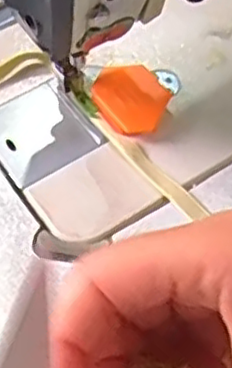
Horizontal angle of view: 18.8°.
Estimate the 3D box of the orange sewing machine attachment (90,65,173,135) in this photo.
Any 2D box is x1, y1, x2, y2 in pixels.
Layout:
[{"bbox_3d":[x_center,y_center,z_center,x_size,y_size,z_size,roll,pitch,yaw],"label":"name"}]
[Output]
[{"bbox_3d":[0.010,-0.051,0.426,0.039,0.014,0.051,-30,60,-16],"label":"orange sewing machine attachment"}]

